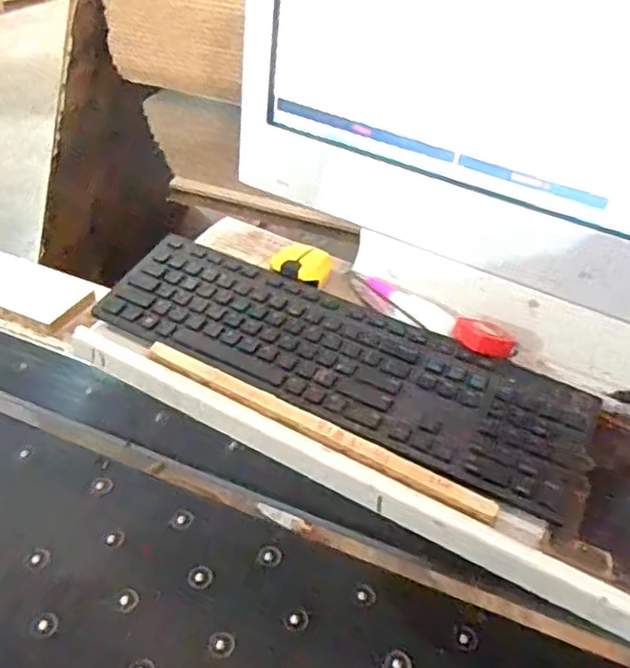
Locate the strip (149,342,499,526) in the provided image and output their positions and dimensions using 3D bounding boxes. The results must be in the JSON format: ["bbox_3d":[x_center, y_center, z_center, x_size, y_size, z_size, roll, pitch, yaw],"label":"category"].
[{"bbox_3d":[-0.004,0.074,0.535,0.309,0.014,0.021,23,43,18],"label":"strip"}]

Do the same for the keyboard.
[{"bbox_3d":[0.019,0.018,0.578,0.428,0.024,0.125,22,43,17],"label":"keyboard"}]

